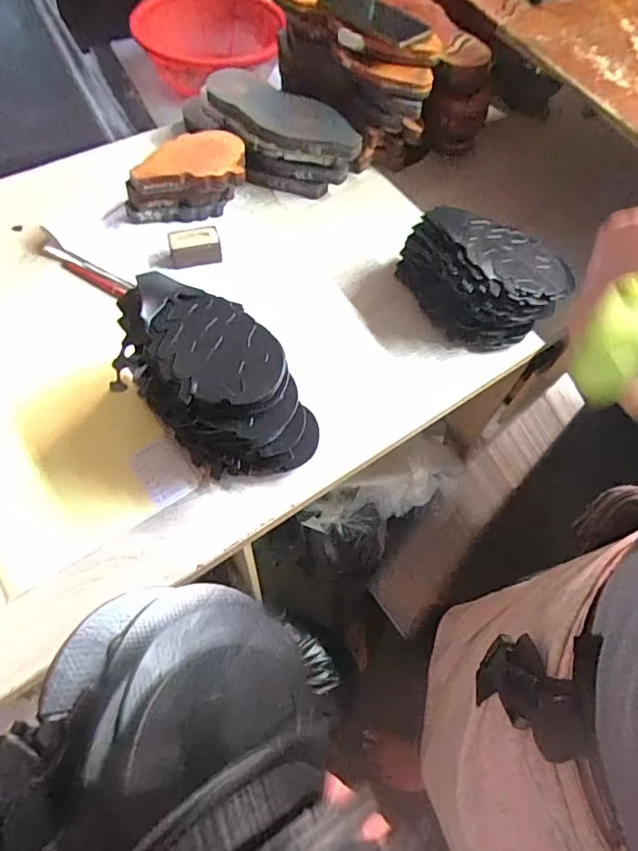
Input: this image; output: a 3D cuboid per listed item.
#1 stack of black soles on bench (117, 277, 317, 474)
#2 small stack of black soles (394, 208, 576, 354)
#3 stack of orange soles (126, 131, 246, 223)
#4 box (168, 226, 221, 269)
[{"bbox_3d":[-0.107,-0.033,0.517,0.210,0.144,0.122,36,65,16],"label":"stack of black soles on bench"},{"bbox_3d":[0.192,-0.171,0.639,0.199,0.117,0.118,21,62,8],"label":"small stack of black soles"},{"bbox_3d":[-0.189,-0.347,0.727,0.166,0.078,0.085,-9,62,-8],"label":"stack of orange soles"},{"bbox_3d":[-0.165,-0.239,0.685,0.066,0.038,0.034,-5,62,-6],"label":"box"}]

